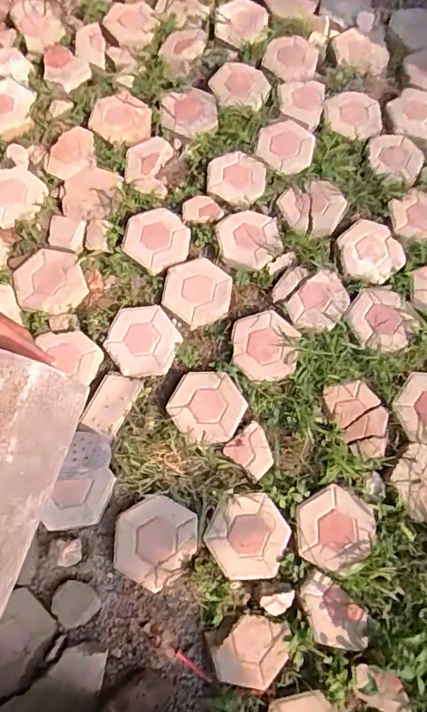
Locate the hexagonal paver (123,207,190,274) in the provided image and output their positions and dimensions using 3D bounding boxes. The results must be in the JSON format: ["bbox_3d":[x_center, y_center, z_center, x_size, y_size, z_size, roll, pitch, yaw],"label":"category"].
[{"bbox_3d":[-0.180,-0.372,1.394,0.208,0.033,0.187,39,76,11],"label":"hexagonal paver"}]

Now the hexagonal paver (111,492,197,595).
[{"bbox_3d":[-0.150,0.455,1.108,0.193,0.043,0.199,29,74,8],"label":"hexagonal paver"}]

